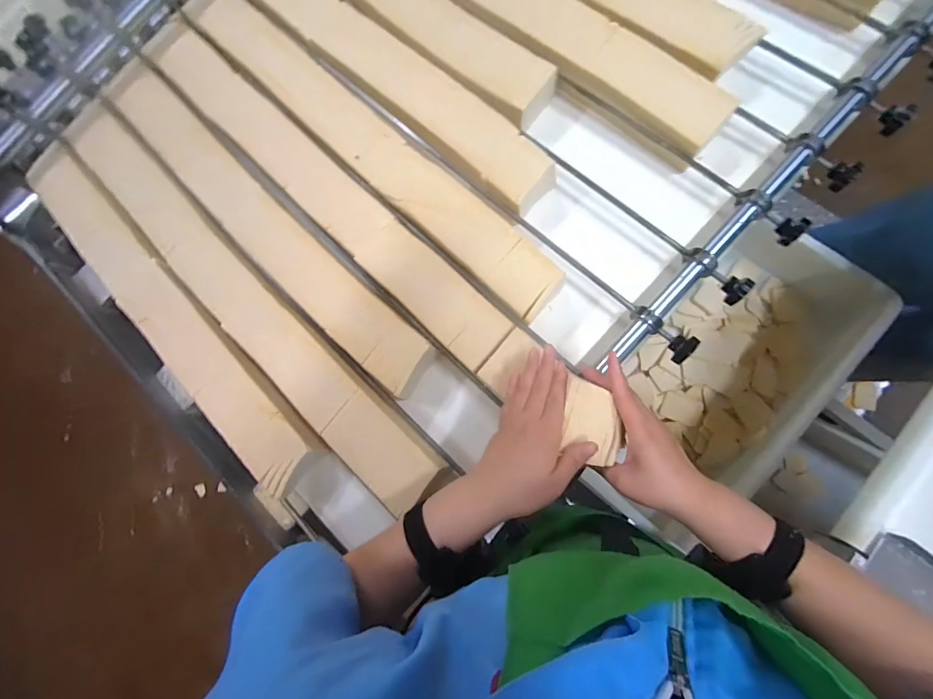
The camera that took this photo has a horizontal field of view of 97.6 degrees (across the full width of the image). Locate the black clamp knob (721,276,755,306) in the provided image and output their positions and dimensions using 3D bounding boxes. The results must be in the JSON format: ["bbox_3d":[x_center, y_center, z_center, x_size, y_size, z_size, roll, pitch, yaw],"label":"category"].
[{"bbox_3d":[0.319,-0.071,0.485,0.022,0.028,0.030,37,88,11],"label":"black clamp knob"}]

